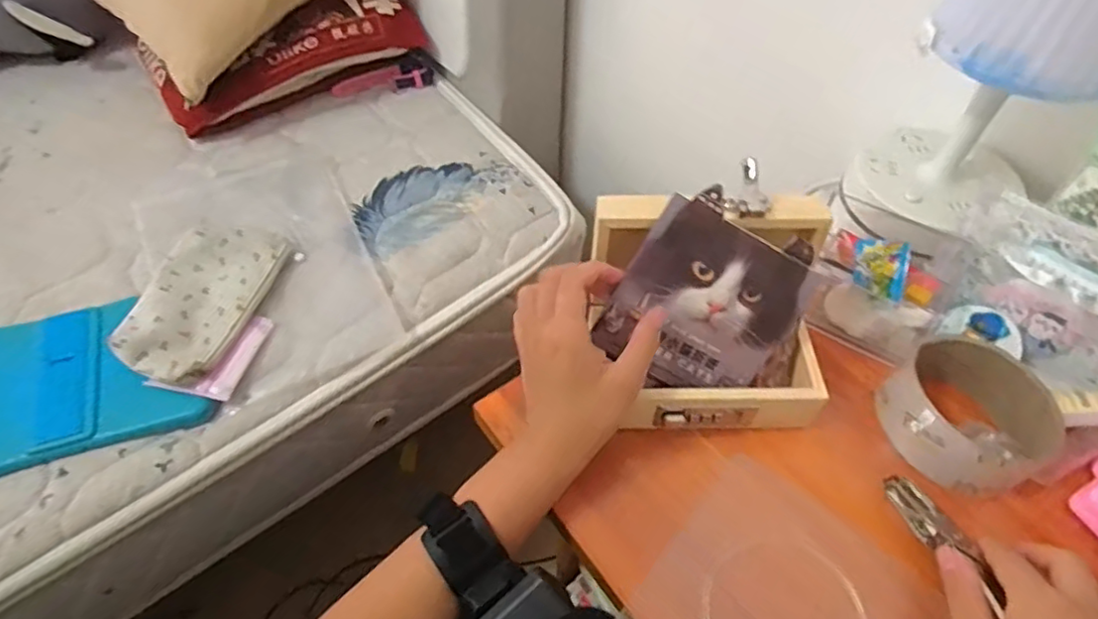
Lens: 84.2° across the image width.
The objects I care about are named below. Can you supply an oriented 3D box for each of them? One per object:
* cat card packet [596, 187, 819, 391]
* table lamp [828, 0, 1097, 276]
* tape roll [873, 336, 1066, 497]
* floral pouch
[{"bbox_3d":[0.101,-0.004,0.385,0.110,0.117,0.008,29,17,-9],"label":"cat card packet"},{"bbox_3d":[0.302,-0.142,0.420,0.113,0.219,0.107,35,59,22],"label":"table lamp"},{"bbox_3d":[0.267,0.070,0.393,0.084,0.047,0.092,1,52,-1],"label":"tape roll"},{"bbox_3d":[-0.377,-0.013,0.665,0.110,0.044,0.204,12,53,7],"label":"floral pouch"}]

